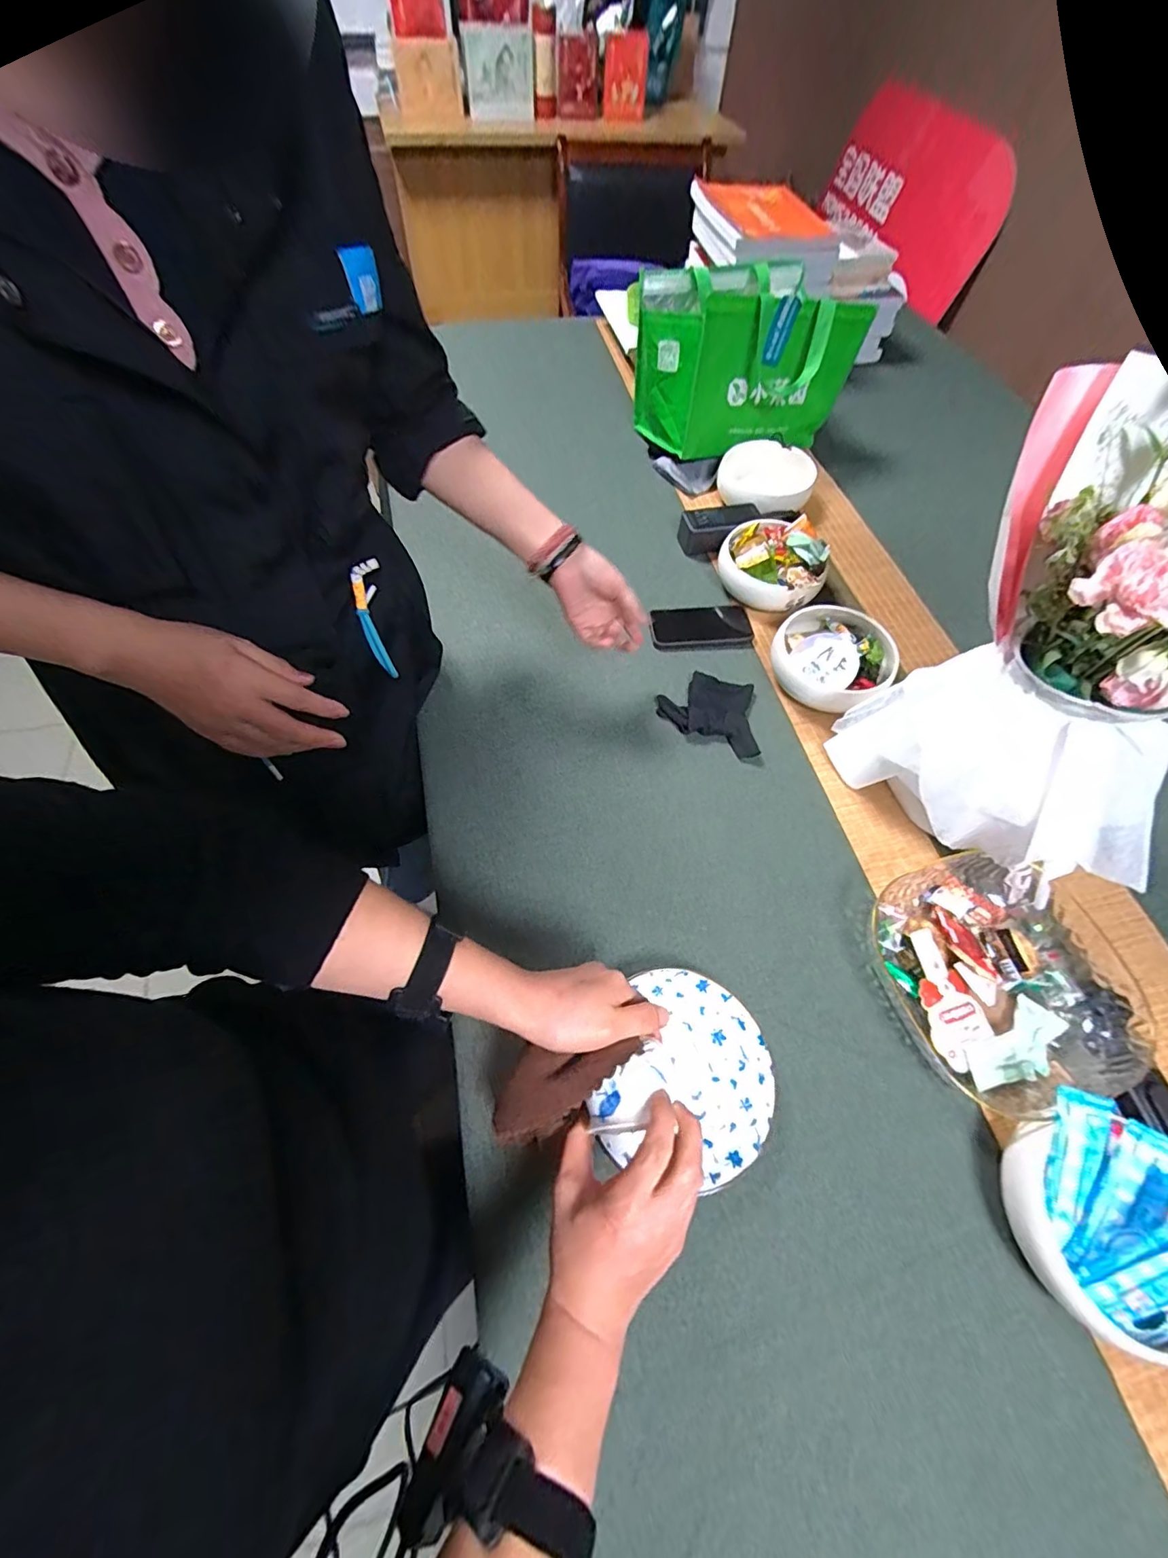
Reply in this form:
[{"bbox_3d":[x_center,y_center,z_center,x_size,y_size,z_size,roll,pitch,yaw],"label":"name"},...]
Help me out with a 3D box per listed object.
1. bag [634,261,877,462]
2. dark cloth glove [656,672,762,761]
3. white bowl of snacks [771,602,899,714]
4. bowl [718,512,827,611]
[{"bbox_3d":[0.277,-0.729,0.944,0.334,0.203,0.227,-14,63,-10],"label":"bag"},{"bbox_3d":[0.170,-0.095,0.722,0.135,0.019,0.114,13,61,5],"label":"dark cloth glove"},{"bbox_3d":[0.345,-0.167,0.745,0.158,0.067,0.151,1,61,-2],"label":"white bowl of snacks"},{"bbox_3d":[0.289,-0.331,0.823,0.160,0.083,0.148,1,61,-2],"label":"bowl"}]

